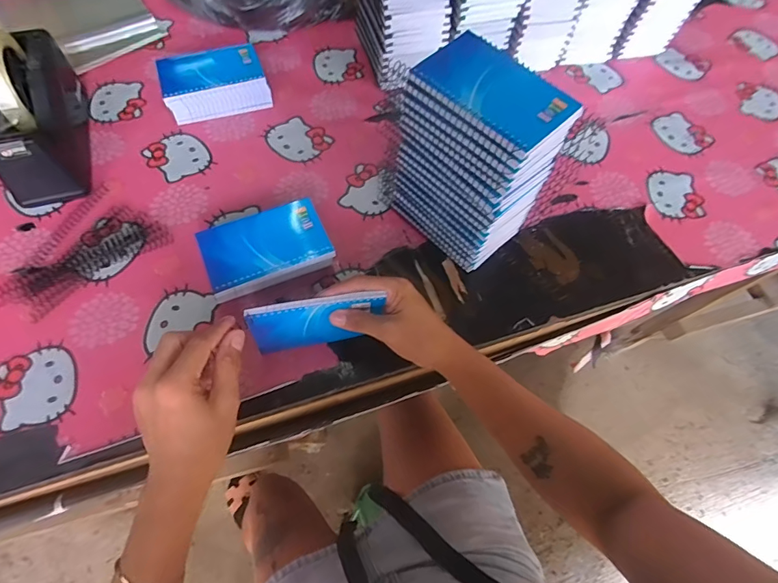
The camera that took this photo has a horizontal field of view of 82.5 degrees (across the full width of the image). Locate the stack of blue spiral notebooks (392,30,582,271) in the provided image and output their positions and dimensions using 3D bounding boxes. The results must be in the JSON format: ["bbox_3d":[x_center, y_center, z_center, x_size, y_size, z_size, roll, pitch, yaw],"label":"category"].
[{"bbox_3d":[0.086,-0.129,0.466,0.091,0.199,0.131,-38,71,-20],"label":"stack of blue spiral notebooks"}]

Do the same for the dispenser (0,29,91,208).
[{"bbox_3d":[-0.414,-0.212,0.516,0.073,0.121,0.208,-14,64,-11],"label":"dispenser"}]

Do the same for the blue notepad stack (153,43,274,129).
[{"bbox_3d":[-0.237,-0.282,0.606,0.132,0.049,0.083,-18,65,-13],"label":"blue notepad stack"}]

